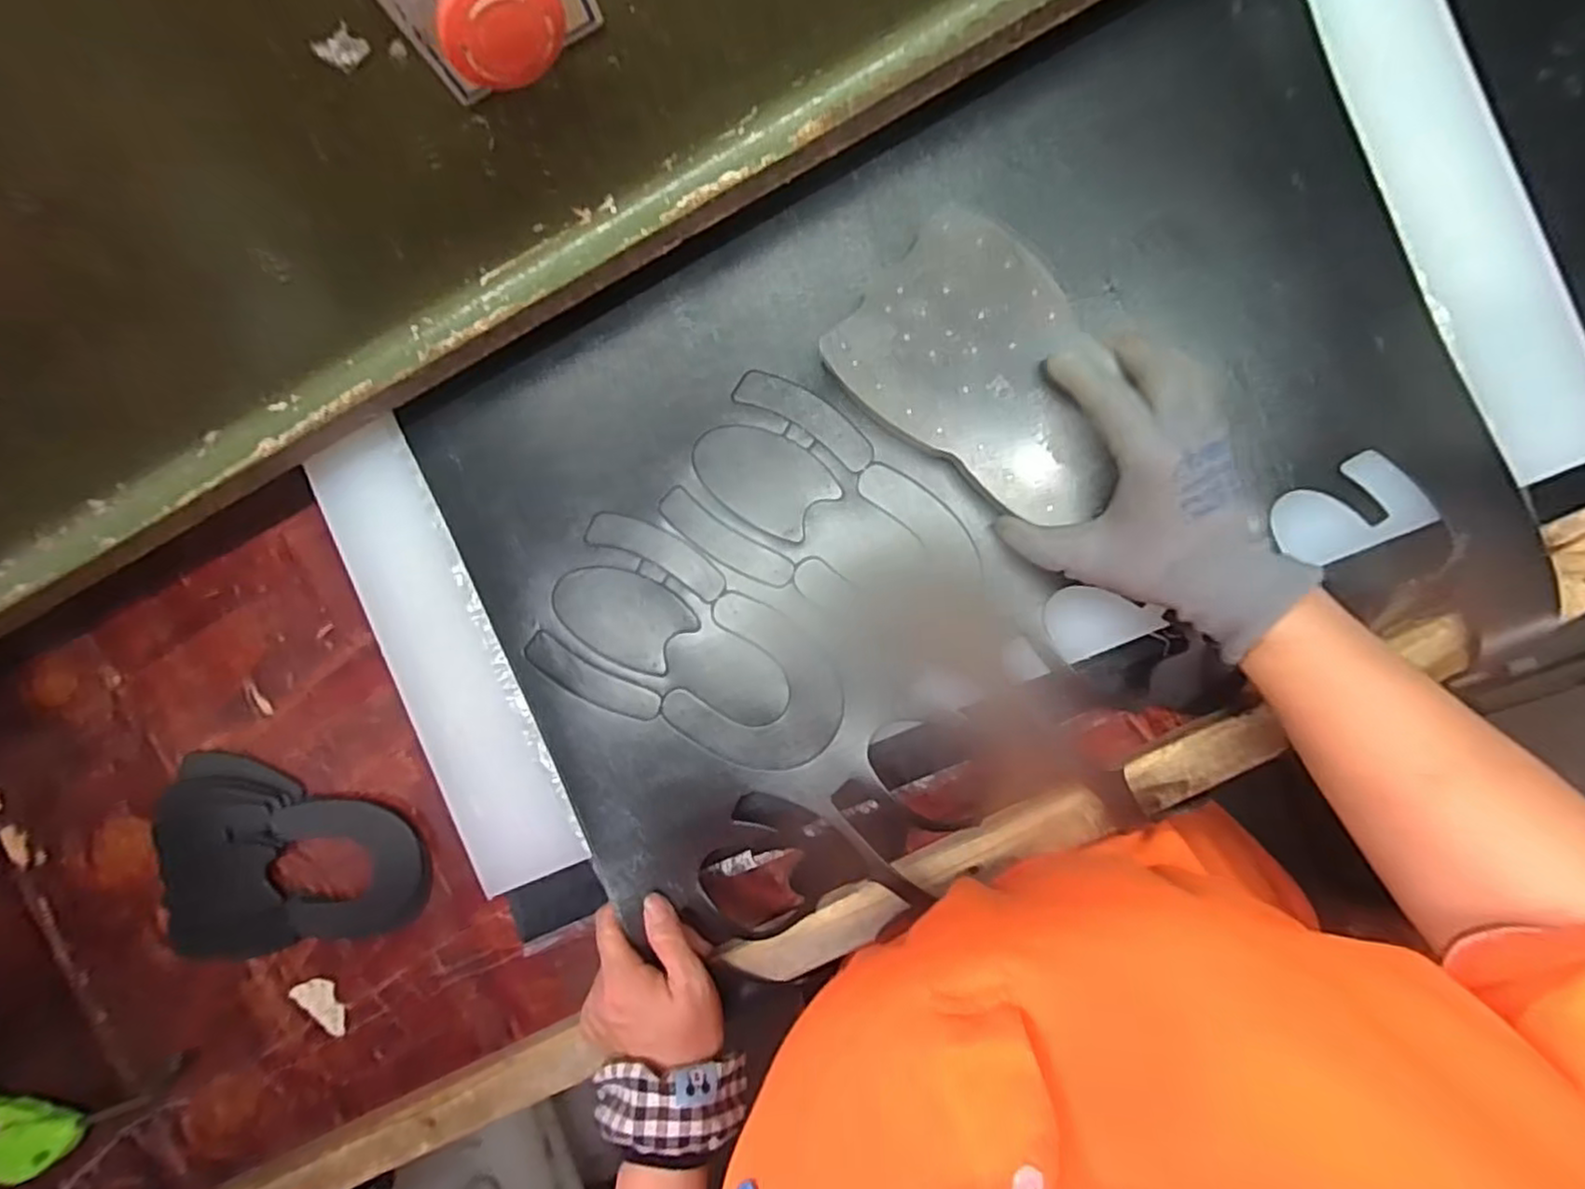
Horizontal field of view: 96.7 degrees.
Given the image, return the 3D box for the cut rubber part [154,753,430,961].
[{"bbox_3d":[-0.343,0.177,0.482,0.187,0.010,0.135,-4,92,5],"label":"cut rubber part"}]

